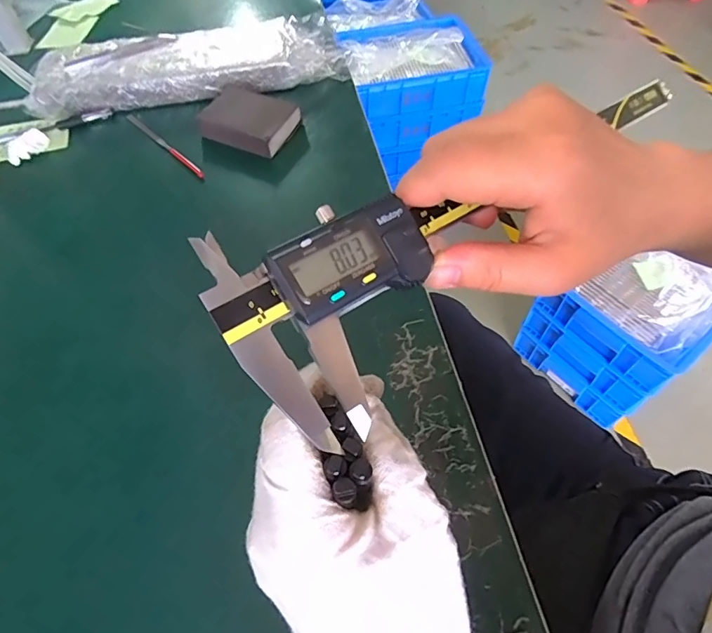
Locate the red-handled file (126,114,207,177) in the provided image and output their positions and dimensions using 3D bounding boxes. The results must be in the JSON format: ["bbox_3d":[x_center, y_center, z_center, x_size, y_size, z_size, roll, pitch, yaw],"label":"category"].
[{"bbox_3d":[-0.221,-0.199,0.526,0.152,0.007,0.008,38,65,23],"label":"red-handled file"}]

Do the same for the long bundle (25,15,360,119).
[{"bbox_3d":[-0.201,-0.317,0.575,0.366,0.047,0.104,-8,57,-5],"label":"long bundle"}]

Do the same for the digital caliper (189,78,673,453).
[{"bbox_3d":[0.073,-0.040,0.204,0.259,0.011,0.079,-26,92,-24],"label":"digital caliper"}]

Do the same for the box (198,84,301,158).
[{"bbox_3d":[-0.121,-0.222,0.523,0.099,0.033,0.065,20,61,13],"label":"box"}]

